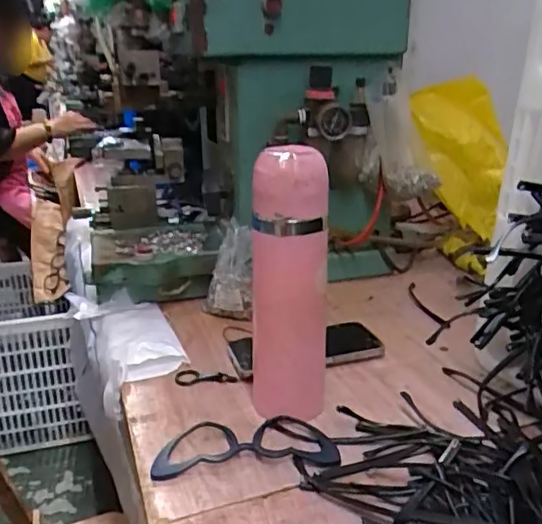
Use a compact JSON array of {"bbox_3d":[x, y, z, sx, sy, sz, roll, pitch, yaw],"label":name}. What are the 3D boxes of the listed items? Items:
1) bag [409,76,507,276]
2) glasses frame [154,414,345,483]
[{"bbox_3d":[0.299,-0.134,0.905,0.138,0.314,0.063,-2,-13,-7],"label":"bag"},{"bbox_3d":[-0.021,0.150,0.488,0.147,0.011,0.064,-1,20,-4],"label":"glasses frame"}]

